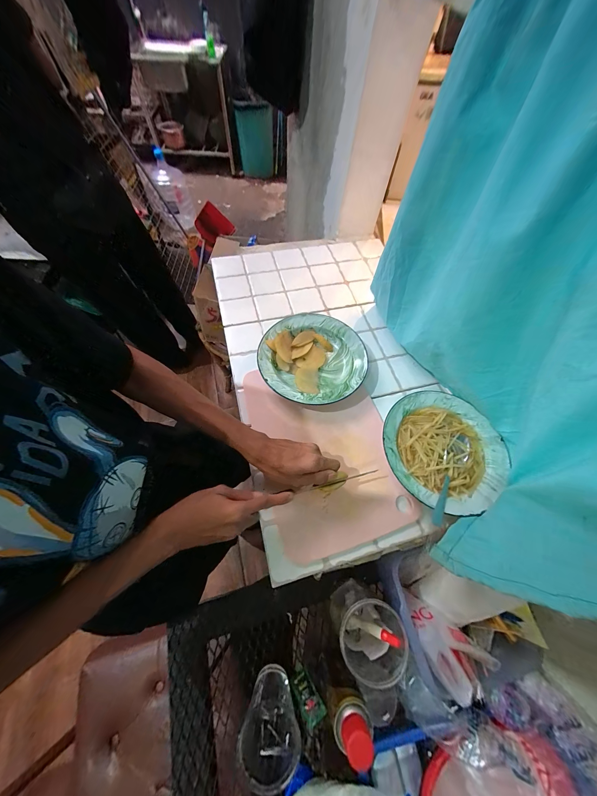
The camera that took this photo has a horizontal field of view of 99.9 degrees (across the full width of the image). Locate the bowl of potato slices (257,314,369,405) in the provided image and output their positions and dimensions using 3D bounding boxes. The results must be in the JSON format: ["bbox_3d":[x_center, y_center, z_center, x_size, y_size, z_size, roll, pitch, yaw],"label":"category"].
[{"bbox_3d":[0.029,-0.078,0.520,0.213,0.040,0.208,1,64,-2],"label":"bowl of potato slices"}]

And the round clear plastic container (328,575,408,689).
[{"bbox_3d":[0.113,0.379,0.423,0.095,0.142,0.084,41,69,16],"label":"round clear plastic container"}]

